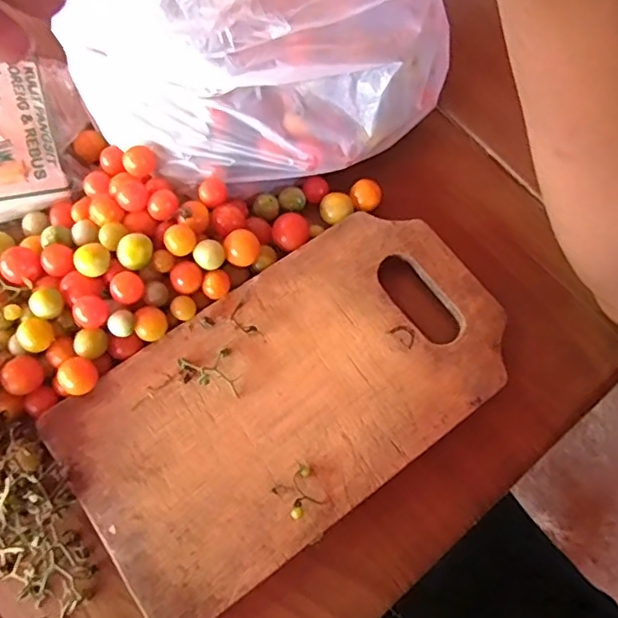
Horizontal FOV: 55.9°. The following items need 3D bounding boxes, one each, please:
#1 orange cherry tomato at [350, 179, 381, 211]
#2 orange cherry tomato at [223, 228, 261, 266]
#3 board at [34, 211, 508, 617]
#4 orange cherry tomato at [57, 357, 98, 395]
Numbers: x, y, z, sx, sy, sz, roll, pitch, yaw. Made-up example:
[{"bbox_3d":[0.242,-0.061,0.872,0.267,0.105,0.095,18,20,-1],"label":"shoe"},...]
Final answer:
[{"bbox_3d":[0.036,-0.070,0.370,0.018,0.018,0.018,11,68,0],"label":"orange cherry tomato"},{"bbox_3d":[-0.038,-0.034,0.339,0.020,0.017,0.019,1,68,-4],"label":"orange cherry tomato"},{"bbox_3d":[-0.007,0.046,0.324,0.241,0.022,0.132,-34,75,-16],"label":"board"},{"bbox_3d":[-0.121,0.036,0.309,0.017,0.016,0.019,34,70,9],"label":"orange cherry tomato"}]

